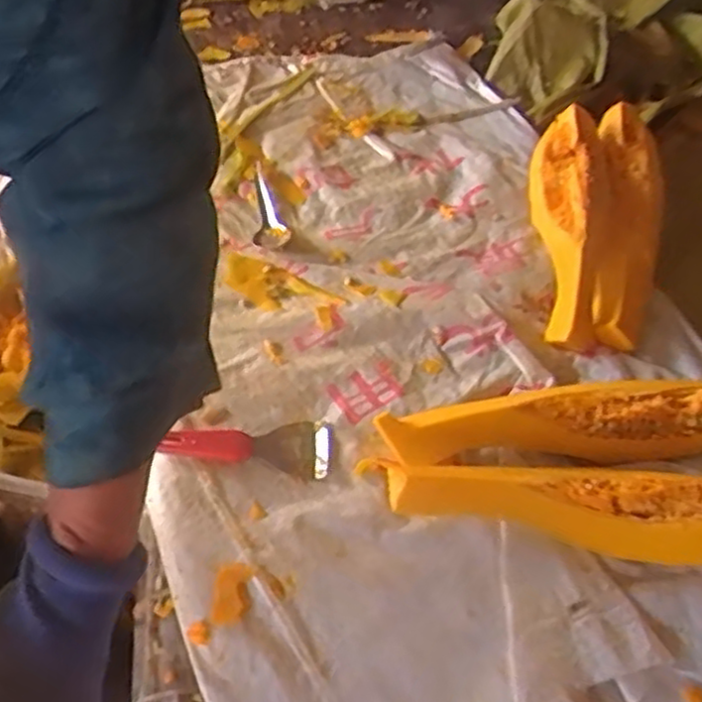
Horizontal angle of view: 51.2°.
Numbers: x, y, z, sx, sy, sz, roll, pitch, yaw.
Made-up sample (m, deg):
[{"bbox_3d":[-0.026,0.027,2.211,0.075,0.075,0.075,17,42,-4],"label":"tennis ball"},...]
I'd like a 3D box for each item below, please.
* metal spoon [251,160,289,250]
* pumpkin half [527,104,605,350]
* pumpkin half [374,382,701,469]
[{"bbox_3d":[-0.102,-0.176,0.864,0.036,0.012,0.162,-4,51,-11],"label":"metal spoon"},{"bbox_3d":[0.246,-0.148,0.802,0.085,0.059,0.334,10,50,1],"label":"pumpkin half"},{"bbox_3d":[0.202,0.055,0.649,0.338,0.062,0.078,-3,51,-9],"label":"pumpkin half"}]

